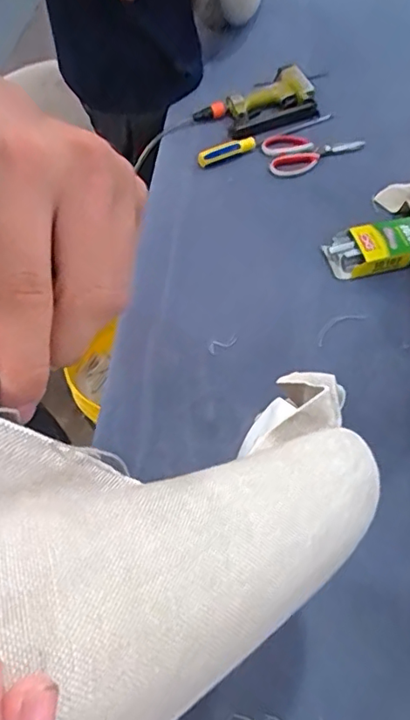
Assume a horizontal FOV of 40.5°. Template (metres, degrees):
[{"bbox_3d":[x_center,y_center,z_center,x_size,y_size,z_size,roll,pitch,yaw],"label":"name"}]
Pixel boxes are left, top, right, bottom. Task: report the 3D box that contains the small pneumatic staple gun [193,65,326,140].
[{"bbox_3d":[0.115,-0.500,1.085,0.247,0.040,0.129,-27,60,-14],"label":"small pneumatic staple gun"}]

